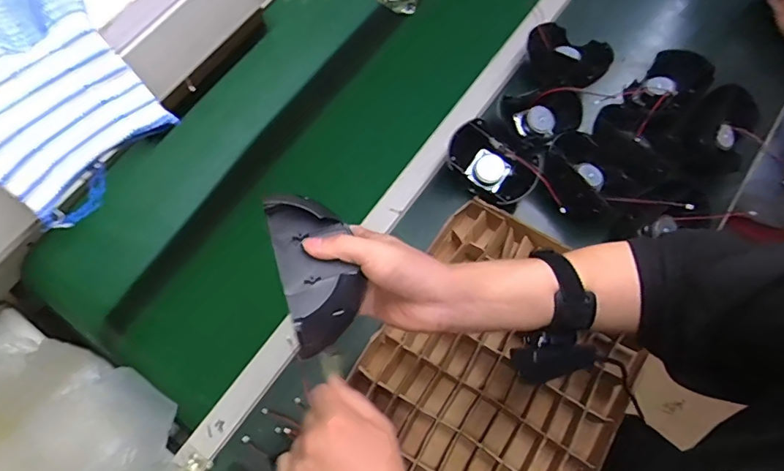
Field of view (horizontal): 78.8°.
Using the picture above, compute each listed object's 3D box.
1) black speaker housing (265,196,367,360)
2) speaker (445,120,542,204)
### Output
[{"bbox_3d":[-0.057,0.024,0.365,0.057,0.036,0.118,-18,78,-5],"label":"black speaker housing"},{"bbox_3d":[0.143,-0.098,0.700,0.133,0.068,0.089,37,75,13],"label":"speaker"}]

